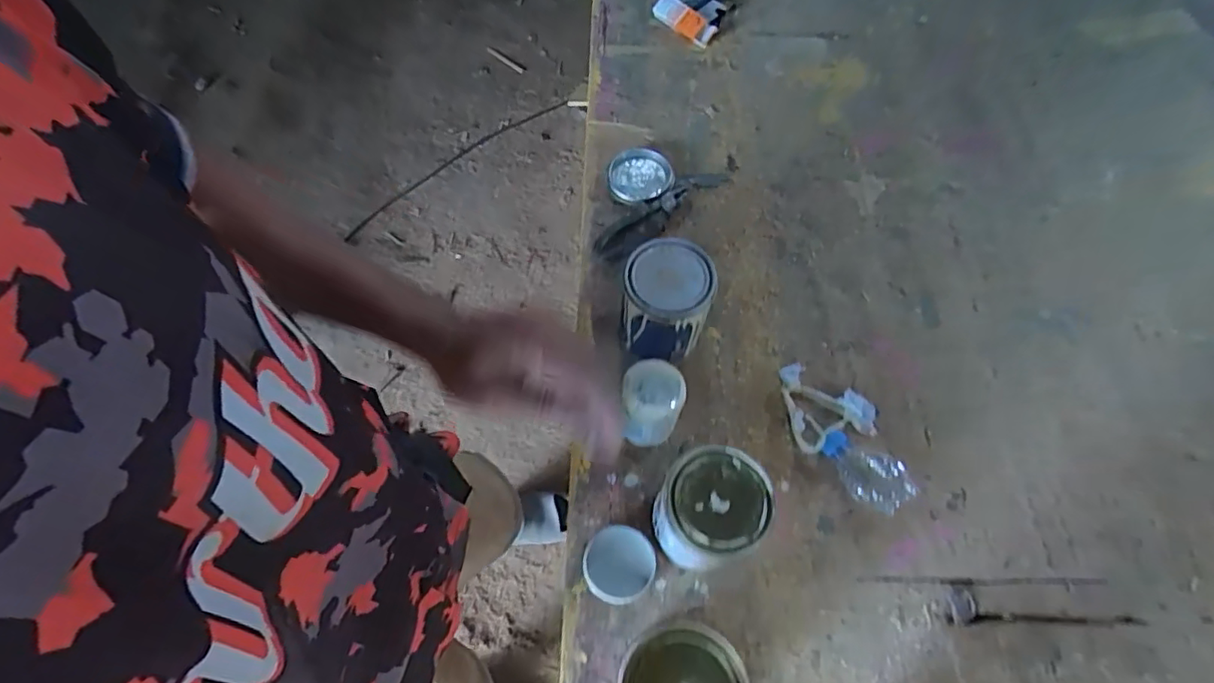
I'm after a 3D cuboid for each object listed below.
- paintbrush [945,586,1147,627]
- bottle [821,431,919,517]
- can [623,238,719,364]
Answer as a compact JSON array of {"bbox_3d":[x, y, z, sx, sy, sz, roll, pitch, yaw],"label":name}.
[{"bbox_3d":[0.485,0.303,0.639,0.216,0.007,0.039,5,63,2],"label":"paintbrush"},{"bbox_3d":[0.304,0.153,0.679,0.105,0.057,0.060,32,70,14],"label":"bottle"},{"bbox_3d":[0.072,-0.045,0.722,0.103,0.137,0.101,0,66,0],"label":"can"}]

